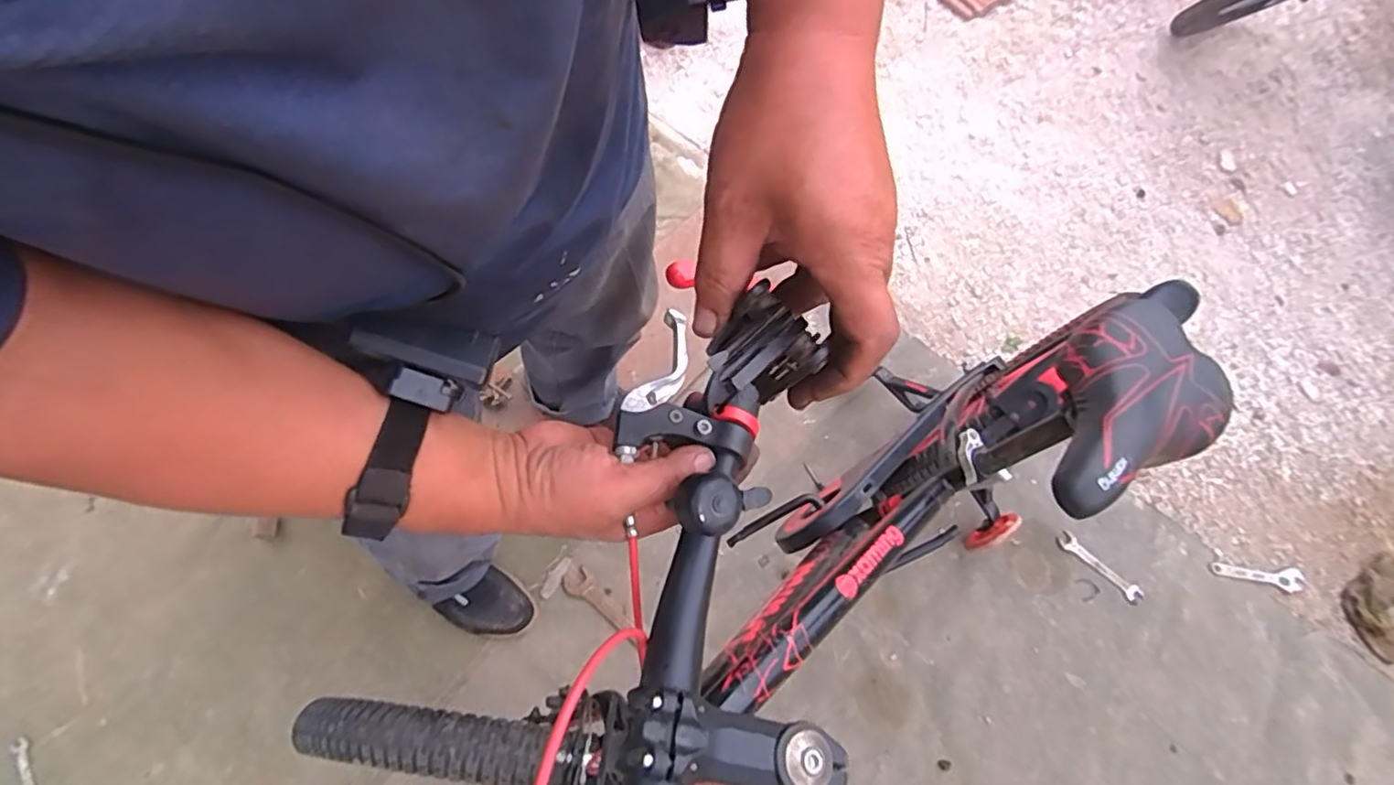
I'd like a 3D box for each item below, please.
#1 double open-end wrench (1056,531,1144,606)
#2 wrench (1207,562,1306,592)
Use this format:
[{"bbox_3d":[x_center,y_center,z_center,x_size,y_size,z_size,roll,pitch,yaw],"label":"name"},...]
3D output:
[{"bbox_3d":[0.744,0.323,1.210,0.171,0.011,0.036,40,70,14],"label":"double open-end wrench"},{"bbox_3d":[1.063,0.349,1.240,0.167,0.011,0.045,5,65,-1],"label":"wrench"}]

